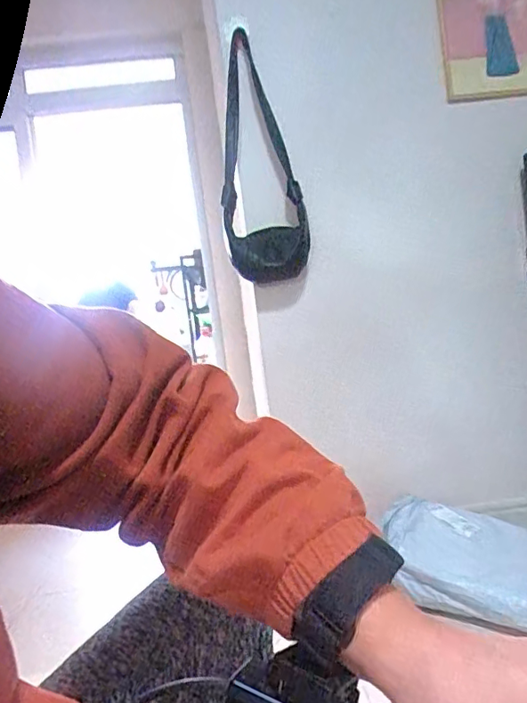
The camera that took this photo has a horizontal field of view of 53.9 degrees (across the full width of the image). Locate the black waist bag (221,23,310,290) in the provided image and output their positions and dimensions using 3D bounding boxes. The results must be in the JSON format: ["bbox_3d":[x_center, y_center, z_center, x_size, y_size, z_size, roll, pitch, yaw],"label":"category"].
[{"bbox_3d":[-0.017,-0.458,1.267,0.200,0.581,0.089,-8,2,6],"label":"black waist bag"}]

